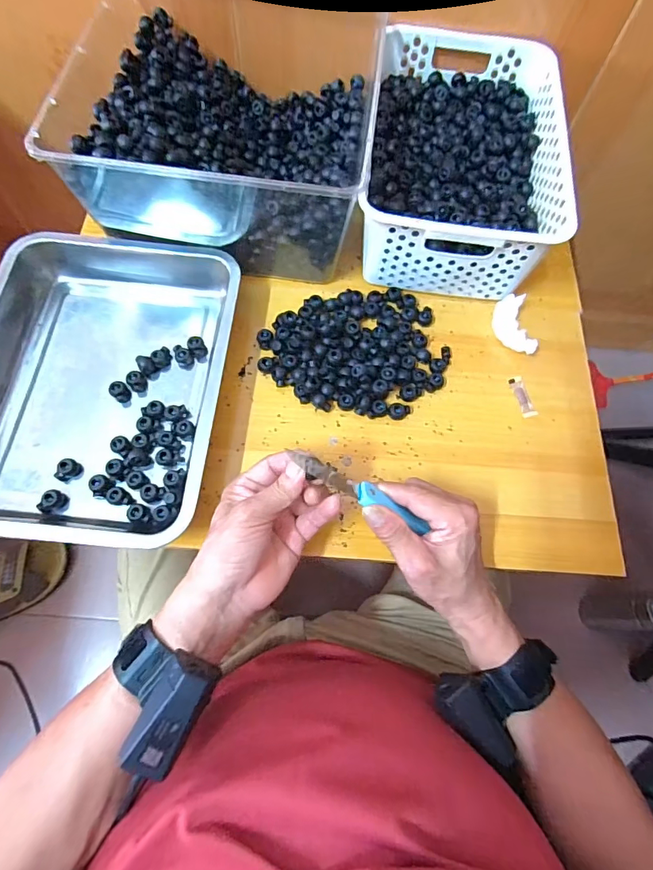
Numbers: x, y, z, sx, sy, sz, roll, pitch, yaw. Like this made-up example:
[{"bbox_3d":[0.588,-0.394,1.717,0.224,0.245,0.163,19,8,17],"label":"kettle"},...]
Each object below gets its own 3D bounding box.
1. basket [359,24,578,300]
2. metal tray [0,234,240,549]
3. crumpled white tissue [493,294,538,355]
[{"bbox_3d":[0.151,-0.310,0.515,0.196,0.100,0.297,9,69,1],"label":"basket"},{"bbox_3d":[-0.219,-0.061,0.443,0.237,0.048,0.309,6,69,0],"label":"metal tray"},{"bbox_3d":[0.203,-0.116,0.492,0.031,0.034,0.066,-13,70,-7],"label":"crumpled white tissue"}]

